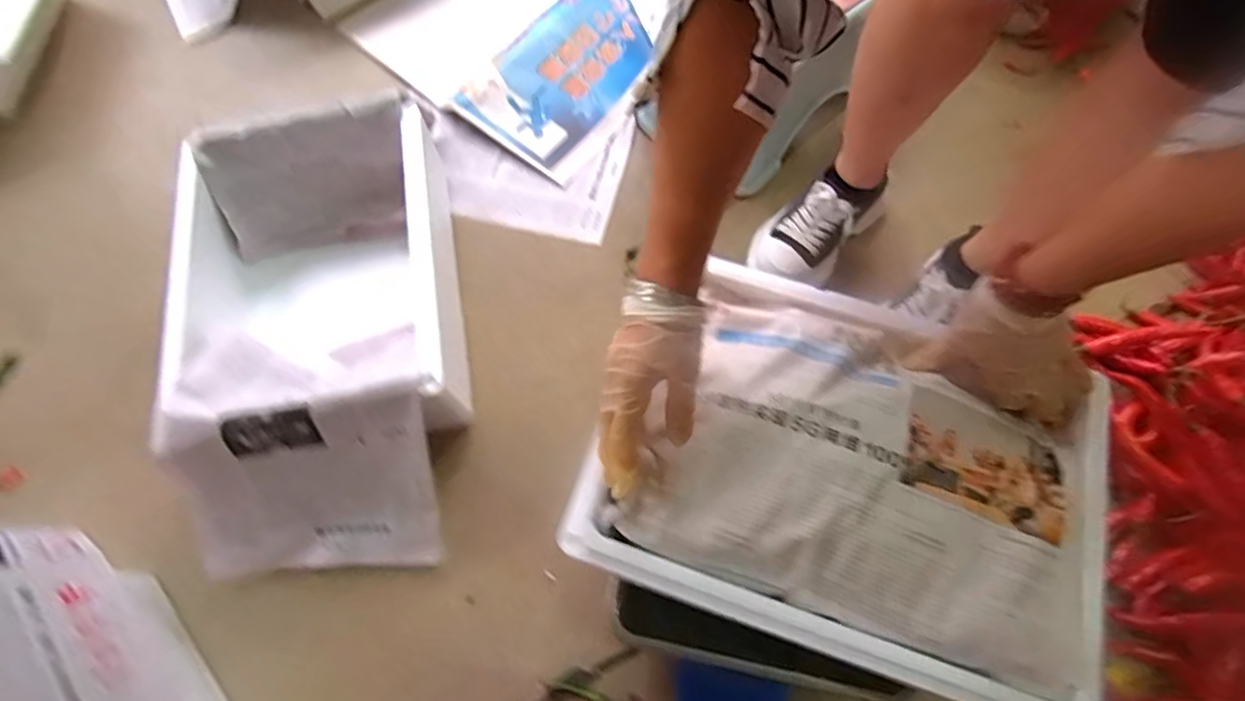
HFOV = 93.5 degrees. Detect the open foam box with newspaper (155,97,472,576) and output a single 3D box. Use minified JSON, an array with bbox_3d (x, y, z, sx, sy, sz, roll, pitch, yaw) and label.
[{"bbox_3d":[-0.358,-0.025,0.709,0.307,0.155,0.545,-12,66,-2],"label":"open foam box with newspaper"}]

